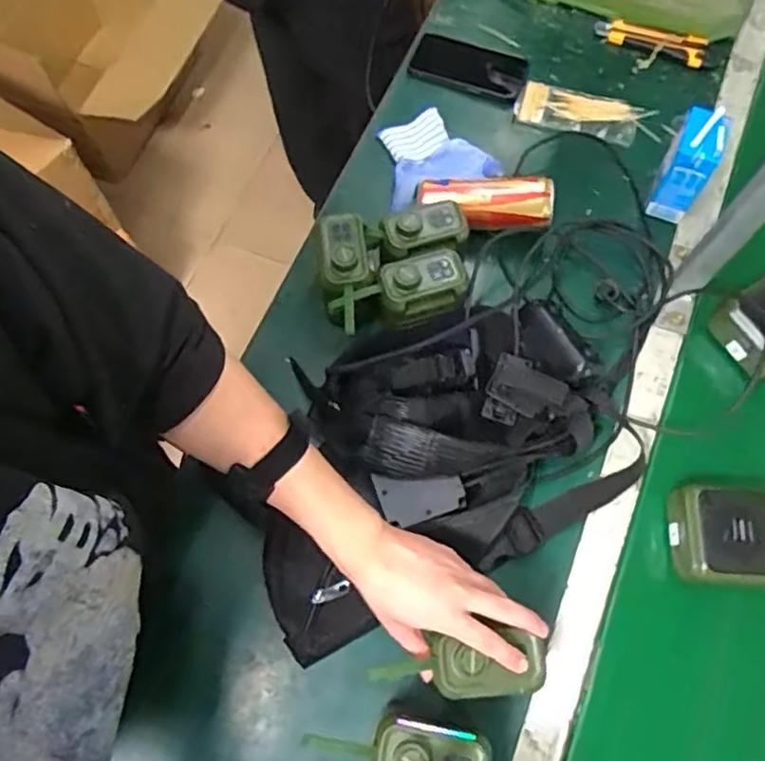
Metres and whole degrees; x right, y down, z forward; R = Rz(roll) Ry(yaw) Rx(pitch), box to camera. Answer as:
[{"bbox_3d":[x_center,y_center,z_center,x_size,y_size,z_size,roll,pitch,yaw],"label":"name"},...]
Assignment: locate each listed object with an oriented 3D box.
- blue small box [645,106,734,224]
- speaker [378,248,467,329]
[{"bbox_3d":[0.336,-0.236,0.706,0.050,0.122,0.058,25,72,10],"label":"blue small box"},{"bbox_3d":[0.038,-0.093,0.636,0.089,0.046,0.056,-20,70,-6],"label":"speaker"}]

